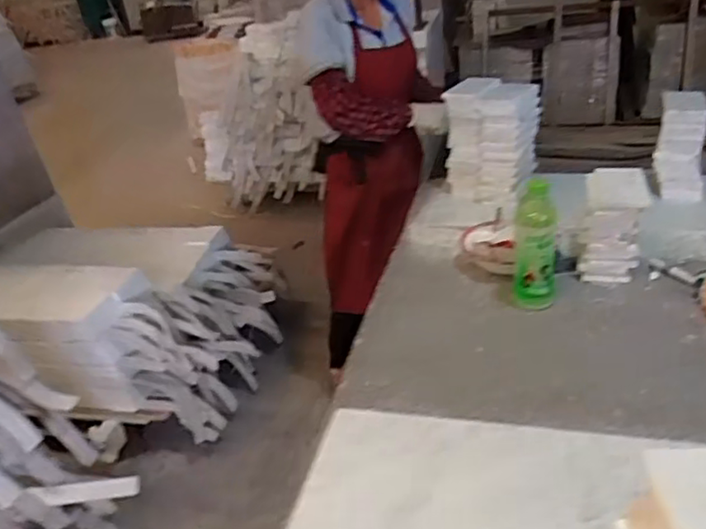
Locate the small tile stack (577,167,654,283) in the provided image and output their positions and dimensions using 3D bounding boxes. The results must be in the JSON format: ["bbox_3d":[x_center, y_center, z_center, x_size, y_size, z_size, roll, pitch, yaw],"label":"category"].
[{"bbox_3d":[0.447,-0.073,1.098,0.097,0.144,0.149,5,29,21],"label":"small tile stack"}]

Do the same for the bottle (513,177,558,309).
[{"bbox_3d":[0.285,-0.029,0.989,0.063,0.198,0.050,4,29,19],"label":"bottle"}]

